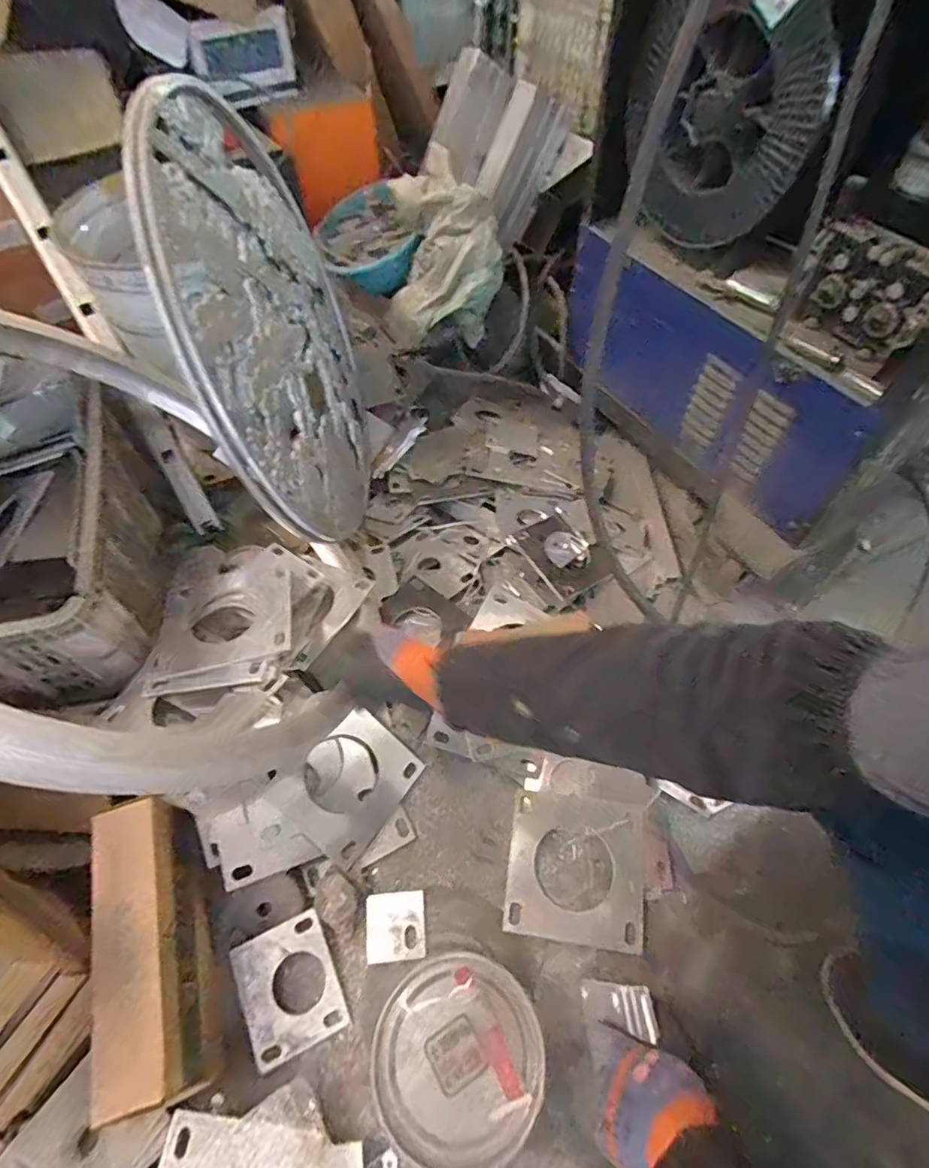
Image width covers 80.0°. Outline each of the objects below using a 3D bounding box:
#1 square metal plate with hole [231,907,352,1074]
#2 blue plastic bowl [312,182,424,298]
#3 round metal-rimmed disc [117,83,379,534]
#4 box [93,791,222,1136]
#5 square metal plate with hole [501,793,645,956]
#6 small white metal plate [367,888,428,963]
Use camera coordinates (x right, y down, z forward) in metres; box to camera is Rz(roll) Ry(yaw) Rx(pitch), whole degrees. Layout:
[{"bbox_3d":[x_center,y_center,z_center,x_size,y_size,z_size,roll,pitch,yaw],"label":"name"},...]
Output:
[{"bbox_3d":[-0.195,0.448,0.618,0.098,0.013,0.122,-21,65,-15],"label":"square metal plate with hole"},{"bbox_3d":[-0.184,-0.717,1.148,0.239,0.105,0.211,27,89,11],"label":"blue plastic bowl"},{"bbox_3d":[-0.250,-0.354,0.793,0.020,0.547,0.576,-11,17,10],"label":"round metal-rimmed disc"},{"bbox_3d":[-0.317,0.368,0.568,0.075,0.109,0.261,-17,57,-11],"label":"box"},{"bbox_3d":[0.138,0.349,0.686,0.161,0.009,0.161,6,63,7],"label":"square metal plate with hole"},{"bbox_3d":[-0.081,0.406,0.658,0.068,0.007,0.068,-5,56,-3],"label":"small white metal plate"}]

